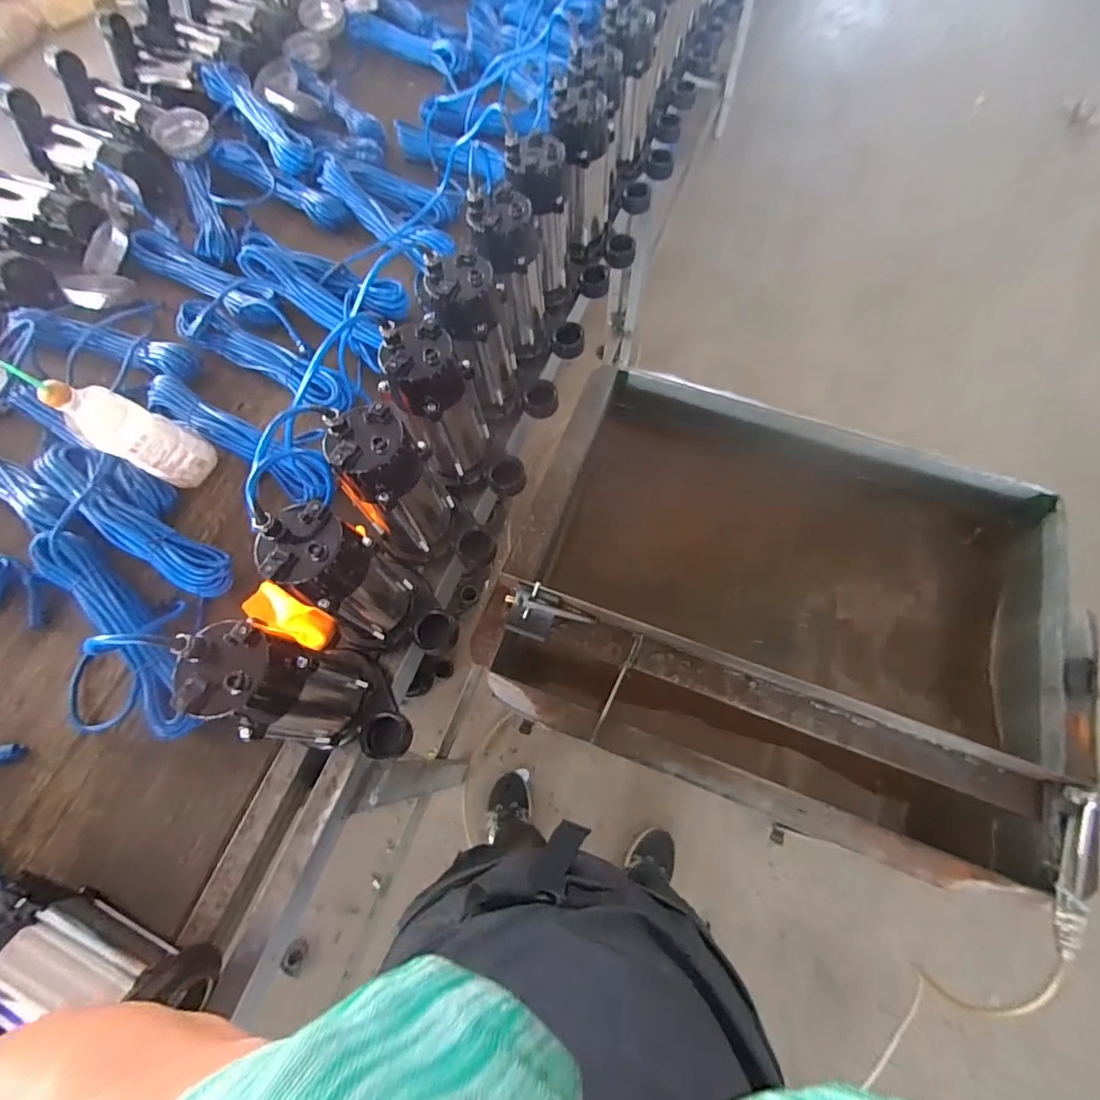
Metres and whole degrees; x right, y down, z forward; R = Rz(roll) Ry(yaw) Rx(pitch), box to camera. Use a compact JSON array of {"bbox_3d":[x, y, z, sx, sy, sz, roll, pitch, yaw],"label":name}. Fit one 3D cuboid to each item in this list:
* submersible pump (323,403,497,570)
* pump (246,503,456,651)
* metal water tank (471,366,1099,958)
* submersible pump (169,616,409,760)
[{"bbox_3d":[-0.182,-0.068,0.620,0.109,0.214,0.107,-38,72,-14],"label":"submersible pump"},{"bbox_3d":[-0.213,0.055,0.573,0.154,0.219,0.107,37,72,15],"label":"pump"},{"bbox_3d":[0.339,0.079,0.804,0.744,0.269,0.594,20,69,9],"label":"metal water tank"},{"bbox_3d":[-0.253,0.157,0.536,0.142,0.229,0.115,13,68,6],"label":"submersible pump"}]

